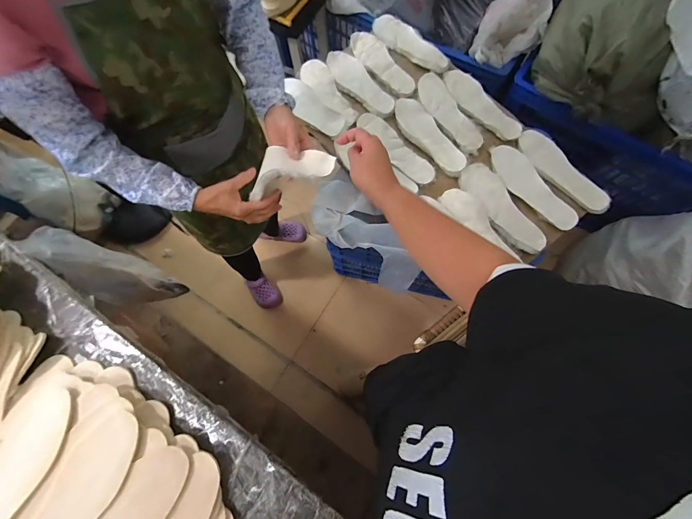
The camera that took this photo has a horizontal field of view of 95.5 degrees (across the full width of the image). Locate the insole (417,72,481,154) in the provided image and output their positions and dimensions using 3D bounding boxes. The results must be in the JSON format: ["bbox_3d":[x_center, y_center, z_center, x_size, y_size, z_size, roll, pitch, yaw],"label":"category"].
[{"bbox_3d":[0.292,-0.420,0.887,0.091,0.013,0.269,-26,74,-6],"label":"insole"}]

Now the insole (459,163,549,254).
[{"bbox_3d":[0.399,-0.135,0.798,0.078,0.024,0.270,-33,75,-8],"label":"insole"}]

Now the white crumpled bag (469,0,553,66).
[{"bbox_3d":[0.514,-0.716,0.990,0.183,0.200,0.094,-7,73,-1],"label":"white crumpled bag"}]

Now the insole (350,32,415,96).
[{"bbox_3d":[0.103,-0.600,0.947,0.089,0.016,0.278,-33,75,-8],"label":"insole"}]

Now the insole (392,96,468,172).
[{"bbox_3d":[0.229,-0.343,0.870,0.086,0.021,0.266,-30,74,-8],"label":"insole"}]

